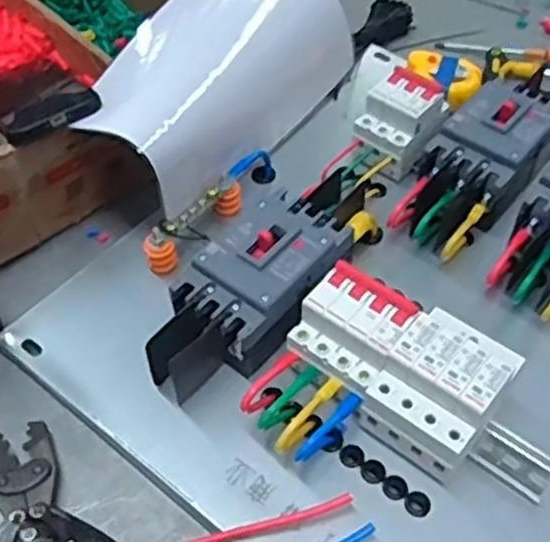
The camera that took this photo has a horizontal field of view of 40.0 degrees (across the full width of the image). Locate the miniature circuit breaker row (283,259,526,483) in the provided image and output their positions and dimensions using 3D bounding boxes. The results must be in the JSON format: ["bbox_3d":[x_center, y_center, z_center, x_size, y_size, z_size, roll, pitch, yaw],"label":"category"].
[{"bbox_3d":[0.090,0.065,0.535,0.144,0.081,0.090,35,58,27],"label":"miniature circuit breaker row"}]

